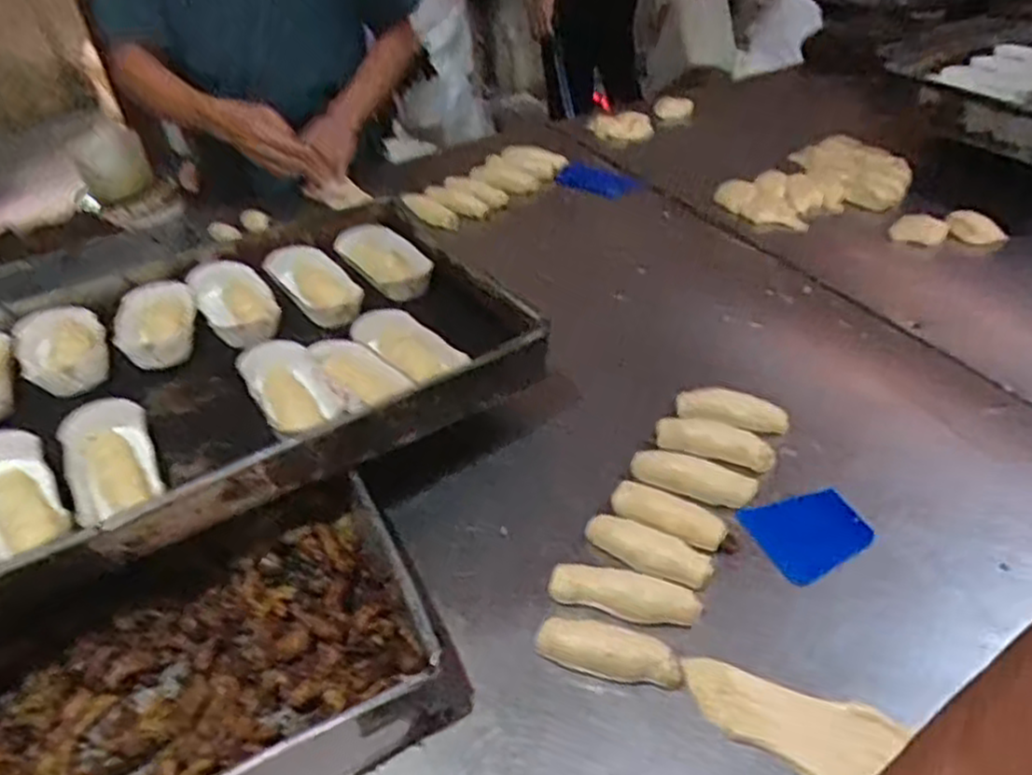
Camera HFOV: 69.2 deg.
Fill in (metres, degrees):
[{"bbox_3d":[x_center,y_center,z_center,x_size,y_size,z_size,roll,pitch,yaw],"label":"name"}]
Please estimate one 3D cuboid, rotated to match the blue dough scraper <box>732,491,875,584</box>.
[{"bbox_3d":[0.243,0.118,0.619,0.092,0.005,0.077,-18,42,-16],"label":"blue dough scraper"}]

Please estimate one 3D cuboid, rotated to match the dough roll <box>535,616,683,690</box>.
[{"bbox_3d":[0.066,0.190,0.541,0.104,0.022,0.033,10,42,17],"label":"dough roll"}]

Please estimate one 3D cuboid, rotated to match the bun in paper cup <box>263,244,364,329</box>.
[{"bbox_3d":[-0.228,-0.119,0.851,0.130,0.034,0.060,39,55,21],"label":"bun in paper cup"}]

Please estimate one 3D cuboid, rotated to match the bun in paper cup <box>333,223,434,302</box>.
[{"bbox_3d":[-0.153,-0.146,0.878,0.071,0.037,0.139,-27,45,-24],"label":"bun in paper cup"}]

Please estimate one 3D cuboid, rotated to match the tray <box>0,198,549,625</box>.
[{"bbox_3d":[-0.406,0.021,0.672,0.788,0.060,0.409,-25,44,-22],"label":"tray"}]

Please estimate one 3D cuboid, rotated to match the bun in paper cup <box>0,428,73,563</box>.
[{"bbox_3d":[-0.395,0.083,0.585,0.068,0.035,0.119,-27,45,-25],"label":"bun in paper cup"}]

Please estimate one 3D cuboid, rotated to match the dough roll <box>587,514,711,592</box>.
[{"bbox_3d":[0.107,0.130,0.605,0.102,0.019,0.038,19,45,25],"label":"dough roll"}]

